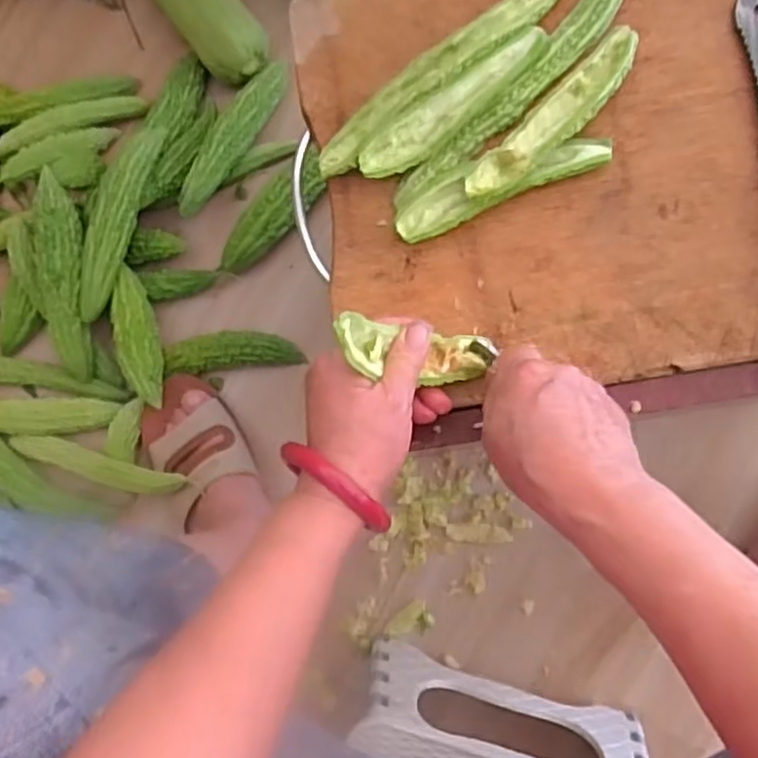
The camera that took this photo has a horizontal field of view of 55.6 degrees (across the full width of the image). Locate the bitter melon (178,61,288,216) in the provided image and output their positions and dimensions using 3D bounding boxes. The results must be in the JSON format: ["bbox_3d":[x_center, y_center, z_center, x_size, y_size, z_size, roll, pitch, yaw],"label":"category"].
[{"bbox_3d":[-0.148,-0.242,0.724,0.036,0.053,0.182,28,87,7],"label":"bitter melon"}]

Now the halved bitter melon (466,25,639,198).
[{"bbox_3d":[0.112,-0.163,0.454,0.033,0.024,0.143,44,87,8],"label":"halved bitter melon"}]

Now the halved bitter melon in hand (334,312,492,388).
[{"bbox_3d":[0.014,-0.017,0.399,0.026,0.120,0.030,-2,83,45],"label":"halved bitter melon in hand"}]

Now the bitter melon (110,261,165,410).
[{"bbox_3d":[-0.229,-0.040,0.692,0.039,0.044,0.136,-20,81,1],"label":"bitter melon"}]

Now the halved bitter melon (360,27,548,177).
[{"bbox_3d":[0.050,-0.172,0.465,0.140,0.027,0.033,-34,81,-1],"label":"halved bitter melon"}]

